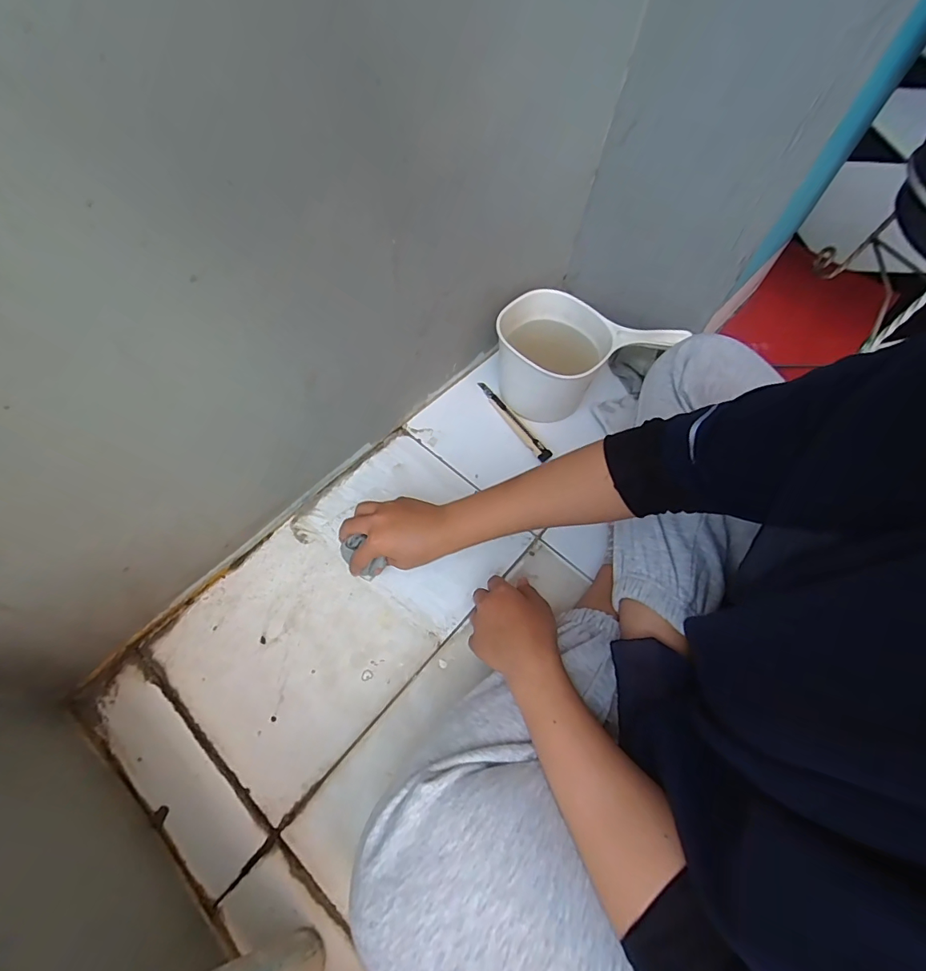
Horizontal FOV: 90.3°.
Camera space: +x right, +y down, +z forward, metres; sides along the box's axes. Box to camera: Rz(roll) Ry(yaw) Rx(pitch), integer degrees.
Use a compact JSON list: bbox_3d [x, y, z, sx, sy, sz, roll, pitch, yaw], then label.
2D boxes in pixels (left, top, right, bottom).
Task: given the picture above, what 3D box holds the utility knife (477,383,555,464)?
[{"bbox_3d":[0.070,-0.095,0.655,0.020,0.016,0.157,-28,66,-16],"label":"utility knife"}]

